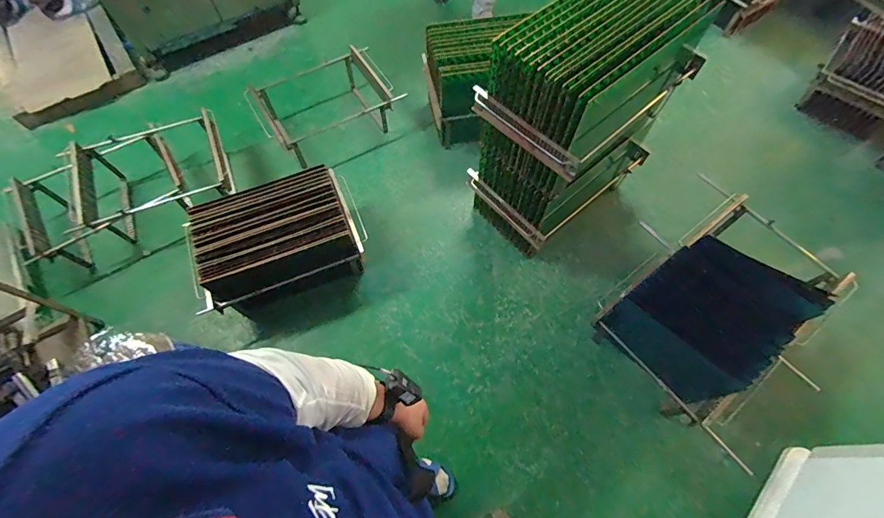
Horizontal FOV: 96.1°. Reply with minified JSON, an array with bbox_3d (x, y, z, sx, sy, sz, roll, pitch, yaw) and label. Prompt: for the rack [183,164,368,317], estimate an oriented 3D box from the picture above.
[{"bbox_3d":[-0.593,-0.047,1.499,0.565,0.297,0.407,-18,65,-9],"label":"rack"}]

